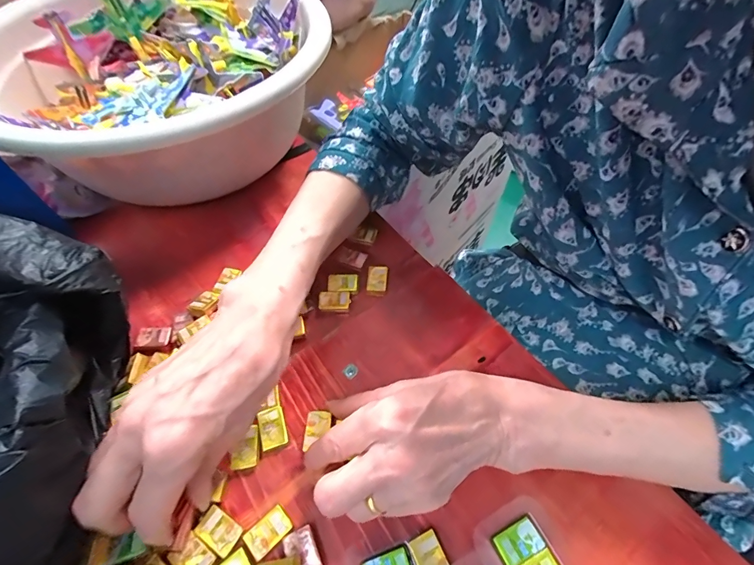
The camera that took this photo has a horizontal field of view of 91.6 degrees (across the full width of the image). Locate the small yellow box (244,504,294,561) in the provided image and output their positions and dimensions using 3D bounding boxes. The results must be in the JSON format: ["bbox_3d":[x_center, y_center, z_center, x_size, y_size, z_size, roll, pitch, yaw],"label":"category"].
[{"bbox_3d":[-0.064,0.145,0.213,0.025,0.004,0.016,-37,64,-23],"label":"small yellow box"}]

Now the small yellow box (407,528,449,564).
[{"bbox_3d":[0.030,0.155,0.204,0.017,0.004,0.025,-22,59,-15],"label":"small yellow box"}]

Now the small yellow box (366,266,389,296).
[{"bbox_3d":[0.000,-0.002,0.314,0.017,0.005,0.027,6,56,4],"label":"small yellow box"}]

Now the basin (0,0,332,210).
[{"bbox_3d":[-0.197,-0.201,0.376,0.313,0.130,0.294,0,56,0],"label":"basin"}]

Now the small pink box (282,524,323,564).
[{"bbox_3d":[-0.042,0.153,0.206,0.017,0.004,0.025,-22,59,-15],"label":"small pink box"}]

